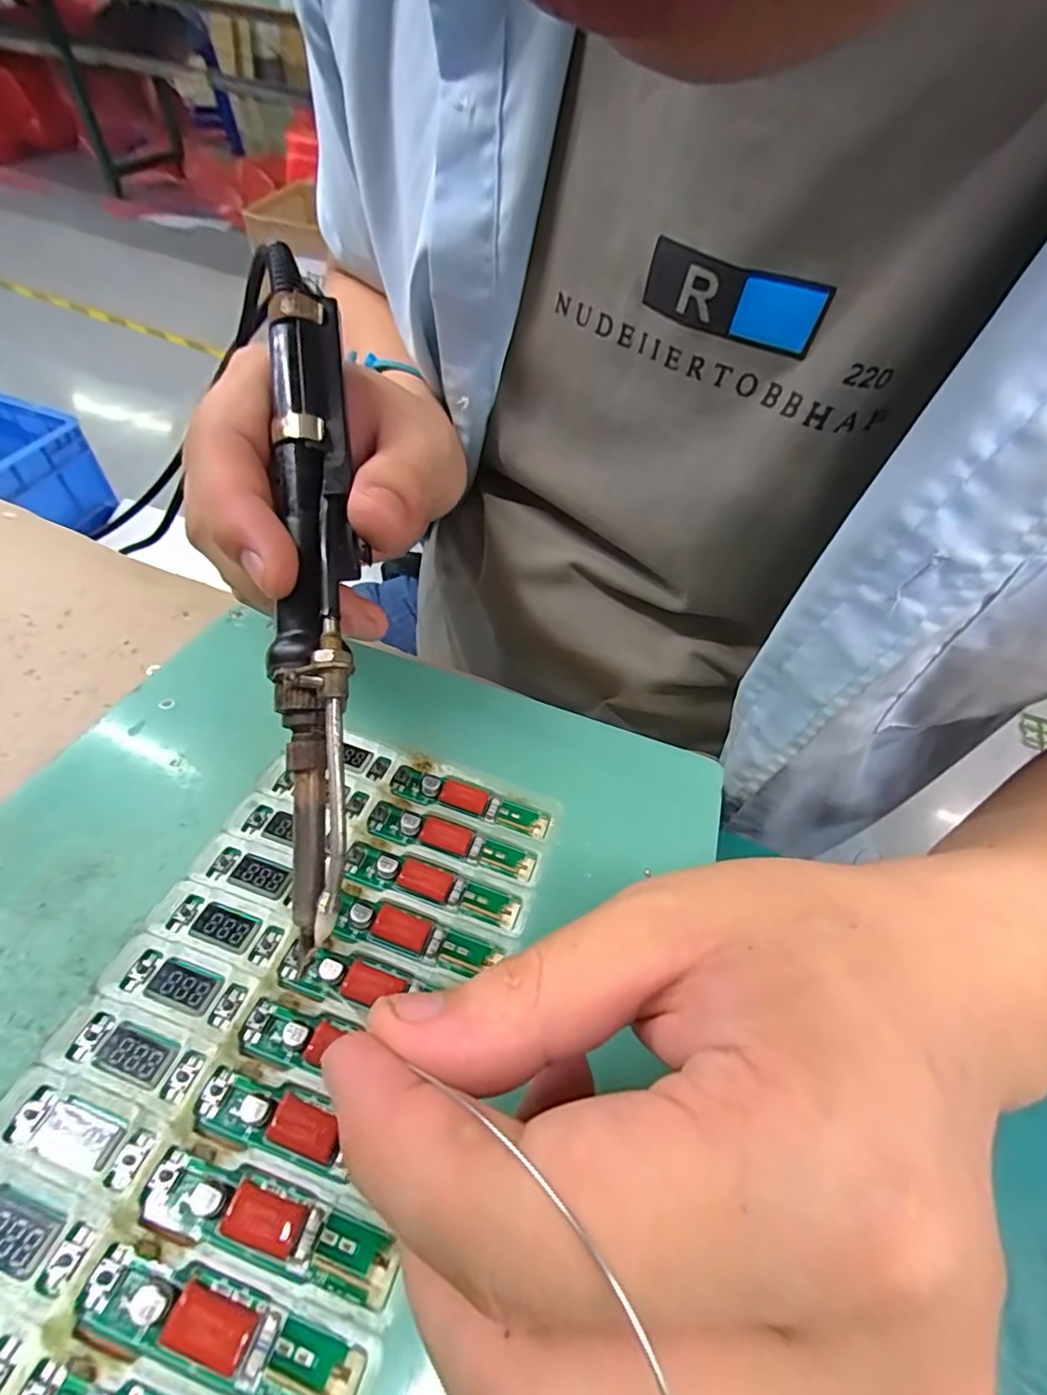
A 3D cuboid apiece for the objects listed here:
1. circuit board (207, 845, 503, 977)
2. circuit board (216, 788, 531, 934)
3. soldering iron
[{"bbox_3d":[-0.053,0.064,0.177,0.087,0.007,0.014,18,53,8],"label":"circuit board"},{"bbox_3d":[-0.047,0.052,0.187,0.098,0.009,0.017,17,53,7],"label":"circuit board"},{"bbox_3d":[-0.059,-0.031,0.165,0.022,0.017,0.196,-2,84,-7],"label":"soldering iron"}]

